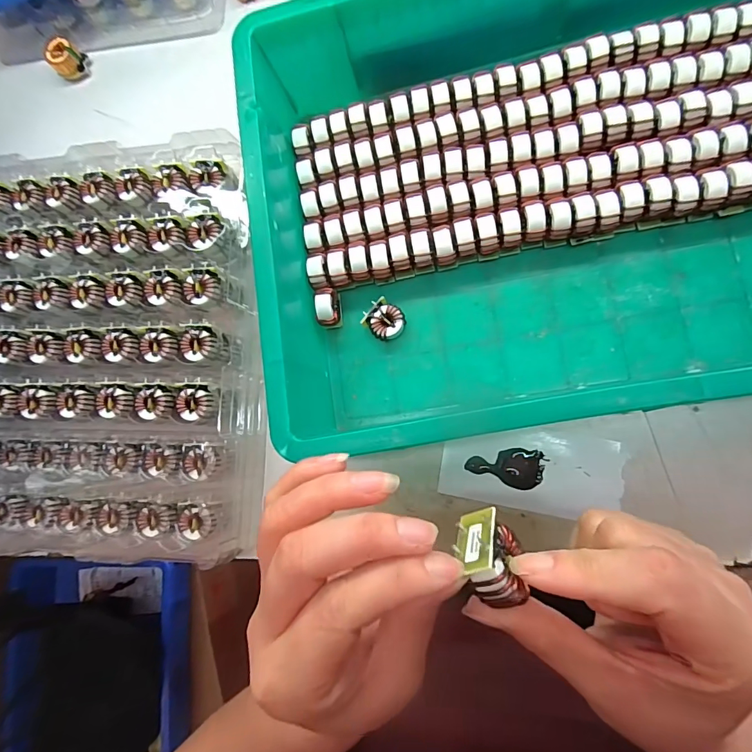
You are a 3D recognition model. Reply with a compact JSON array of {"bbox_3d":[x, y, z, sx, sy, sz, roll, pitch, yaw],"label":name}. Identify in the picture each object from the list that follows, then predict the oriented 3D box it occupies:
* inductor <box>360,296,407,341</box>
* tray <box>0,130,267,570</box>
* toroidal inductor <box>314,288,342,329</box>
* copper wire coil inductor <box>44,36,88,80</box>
[{"bbox_3d":[0.007,-0.040,0.308,0.028,0.009,0.025,40,92,13],"label":"inductor"},{"bbox_3d":[-0.214,-0.025,0.319,0.262,0.025,0.304,-2,83,11],"label":"tray"},{"bbox_3d":[-0.034,-0.050,0.311,0.015,0.027,0.026,-4,83,11],"label":"toroidal inductor"},{"bbox_3d":[-0.283,-0.289,0.389,0.029,0.019,0.029,-1,83,11],"label":"copper wire coil inductor"}]

